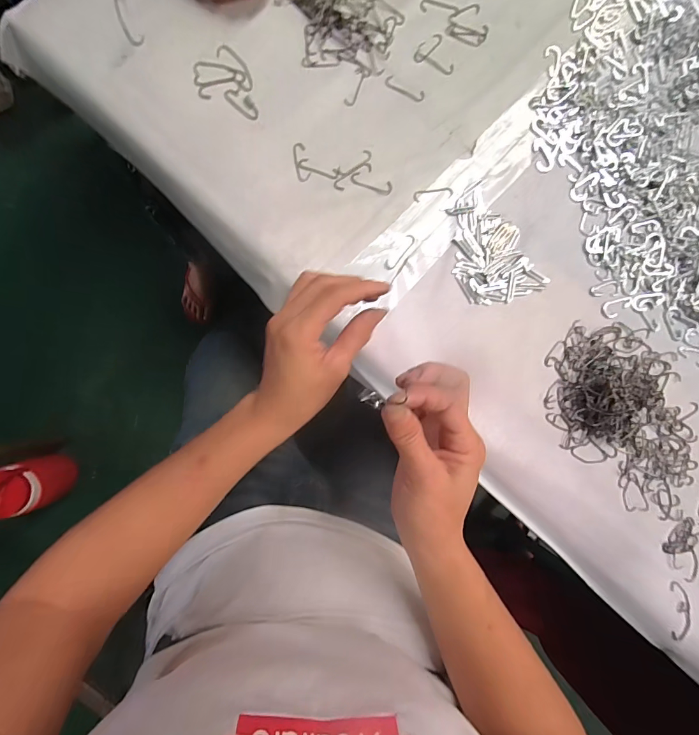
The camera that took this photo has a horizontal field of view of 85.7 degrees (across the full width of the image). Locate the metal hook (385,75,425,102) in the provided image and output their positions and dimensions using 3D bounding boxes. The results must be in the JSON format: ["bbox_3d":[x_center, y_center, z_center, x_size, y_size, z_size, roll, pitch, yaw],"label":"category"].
[{"bbox_3d":[0.060,-0.301,0.407,0.045,0.004,0.014,26,84,-4],"label":"metal hook"}]

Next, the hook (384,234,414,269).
[{"bbox_3d":[0.053,-0.121,0.393,0.012,0.004,0.046,39,84,-2],"label":"hook"}]

